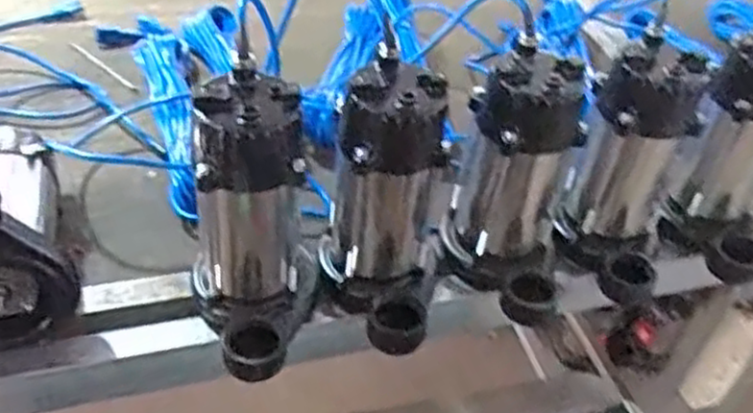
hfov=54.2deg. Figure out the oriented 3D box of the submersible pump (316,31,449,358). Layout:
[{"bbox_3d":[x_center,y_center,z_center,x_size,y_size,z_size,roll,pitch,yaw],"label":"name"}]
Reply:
[{"bbox_3d":[0.005,0.010,0.671,0.120,0.243,0.134,9,41,2],"label":"submersible pump"}]

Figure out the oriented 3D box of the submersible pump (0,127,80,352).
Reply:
[{"bbox_3d":[-0.363,-0.003,0.694,0.113,0.165,0.239,-12,44,-21],"label":"submersible pump"}]

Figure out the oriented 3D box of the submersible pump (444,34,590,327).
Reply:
[{"bbox_3d":[0.136,-0.015,0.711,0.117,0.230,0.126,9,41,3],"label":"submersible pump"}]

